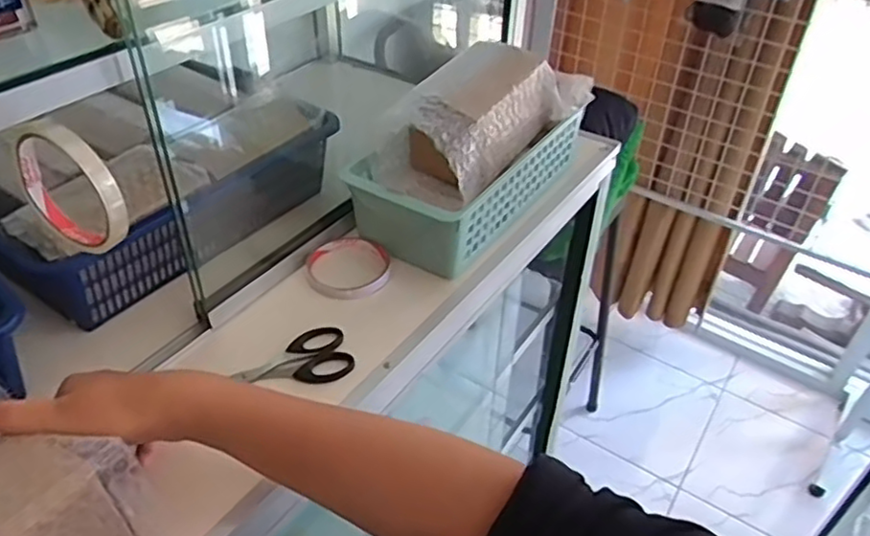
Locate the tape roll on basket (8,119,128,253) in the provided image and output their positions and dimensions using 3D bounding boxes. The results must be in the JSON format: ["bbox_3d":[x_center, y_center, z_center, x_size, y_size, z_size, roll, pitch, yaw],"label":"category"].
[{"bbox_3d":[-0.243,-0.054,0.440,0.089,0.088,0.012,19,42,17],"label":"tape roll on basket"}]

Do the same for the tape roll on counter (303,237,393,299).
[{"bbox_3d":[-0.085,-0.004,0.647,0.084,0.016,0.088,3,40,-2],"label":"tape roll on counter"}]

